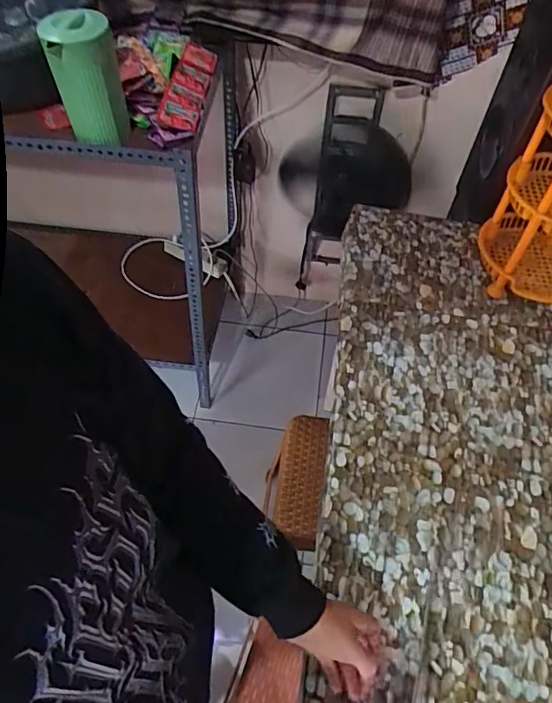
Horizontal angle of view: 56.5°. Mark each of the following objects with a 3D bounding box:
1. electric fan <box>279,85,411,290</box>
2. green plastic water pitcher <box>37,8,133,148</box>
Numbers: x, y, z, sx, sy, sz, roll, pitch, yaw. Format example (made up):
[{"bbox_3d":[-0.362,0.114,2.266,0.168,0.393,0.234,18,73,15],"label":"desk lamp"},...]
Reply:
[{"bbox_3d":[0.193,-0.440,1.535,0.354,0.636,0.123,14,57,7],"label":"electric fan"},{"bbox_3d":[-0.314,-0.451,0.863,0.107,0.174,0.100,-13,59,-11],"label":"green plastic water pitcher"}]

